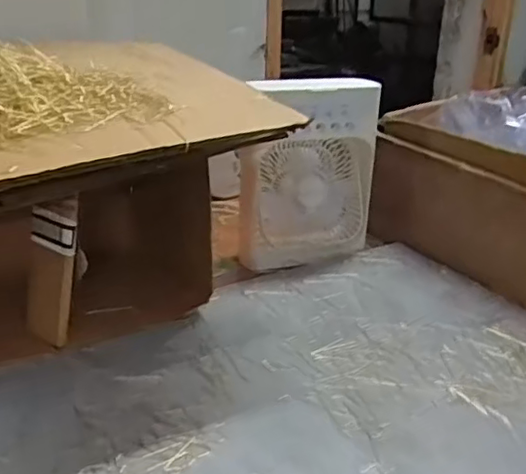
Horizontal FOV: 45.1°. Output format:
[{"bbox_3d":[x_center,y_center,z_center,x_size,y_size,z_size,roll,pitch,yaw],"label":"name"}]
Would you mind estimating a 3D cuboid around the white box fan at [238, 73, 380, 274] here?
[{"bbox_3d":[0.063,-0.092,0.890,0.177,0.244,0.106,-9,26,-22],"label":"white box fan"}]

